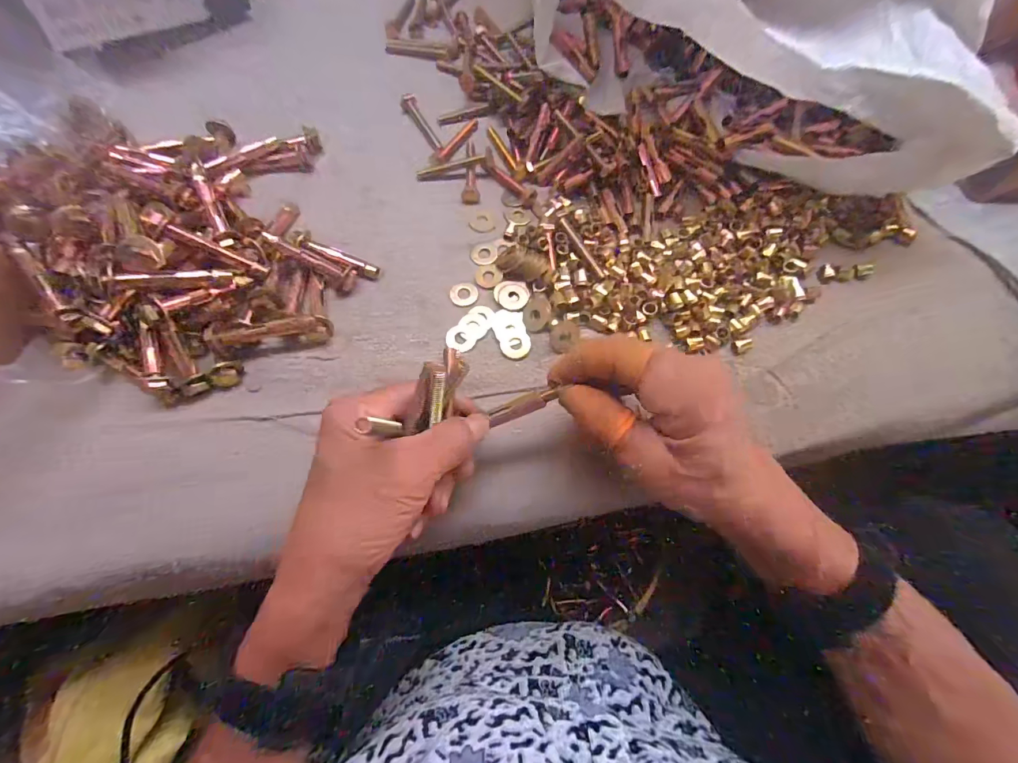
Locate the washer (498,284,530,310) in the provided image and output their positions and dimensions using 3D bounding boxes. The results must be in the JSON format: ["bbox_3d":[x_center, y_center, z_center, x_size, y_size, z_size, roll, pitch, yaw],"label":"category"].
[{"bbox_3d":[0.004,-0.061,0.303,0.021,0.004,0.021,0,68,-1],"label":"washer"}]

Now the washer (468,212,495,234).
[{"bbox_3d":[-0.021,-0.125,0.334,0.019,0.004,0.021,-13,69,-6],"label":"washer"}]

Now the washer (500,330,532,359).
[{"bbox_3d":[0.005,-0.026,0.291,0.020,0.004,0.020,0,70,0],"label":"washer"}]

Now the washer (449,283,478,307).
[{"bbox_3d":[-0.032,-0.063,0.308,0.020,0.004,0.020,0,68,-1],"label":"washer"}]

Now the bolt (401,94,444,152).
[{"bbox_3d":[-0.075,-0.224,0.370,0.012,0.010,0.063,-27,71,-11],"label":"bolt"}]

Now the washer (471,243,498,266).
[{"bbox_3d":[-0.018,-0.096,0.322,0.020,0.004,0.020,0,68,-1],"label":"washer"}]

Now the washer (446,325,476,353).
[{"bbox_3d":[-0.033,-0.030,0.293,0.021,0.004,0.020,0,68,-1],"label":"washer"}]

